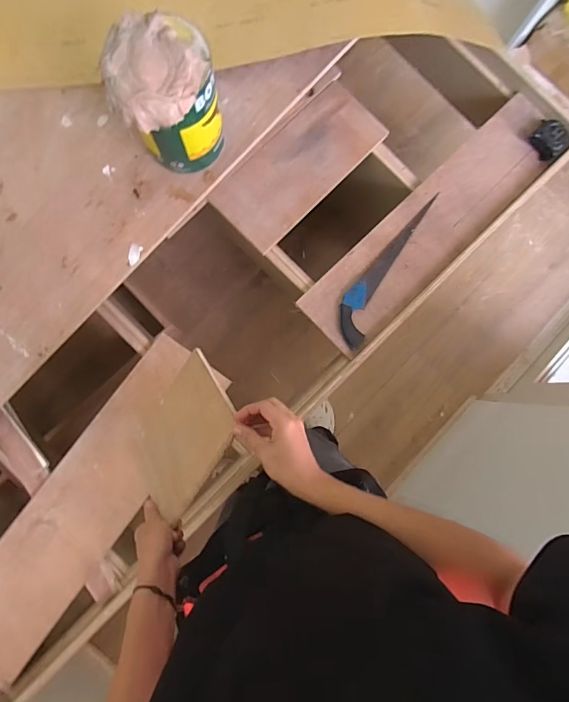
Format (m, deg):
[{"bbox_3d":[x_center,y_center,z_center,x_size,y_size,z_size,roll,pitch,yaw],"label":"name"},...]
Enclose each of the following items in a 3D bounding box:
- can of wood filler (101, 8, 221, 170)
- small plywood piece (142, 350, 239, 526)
[{"bbox_3d":[-0.207,-0.443,0.739,0.168,0.213,0.163,0,85,-3],"label":"can of wood filler"},{"bbox_3d":[-0.170,0.130,0.655,0.009,0.256,0.215,28,99,-35],"label":"small plywood piece"}]

